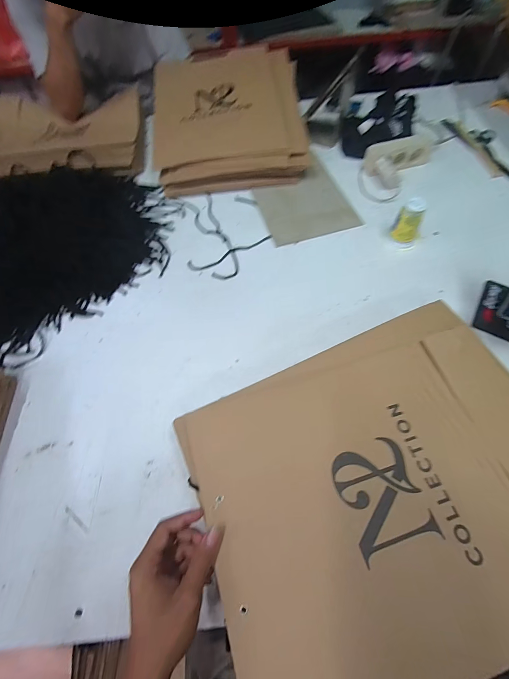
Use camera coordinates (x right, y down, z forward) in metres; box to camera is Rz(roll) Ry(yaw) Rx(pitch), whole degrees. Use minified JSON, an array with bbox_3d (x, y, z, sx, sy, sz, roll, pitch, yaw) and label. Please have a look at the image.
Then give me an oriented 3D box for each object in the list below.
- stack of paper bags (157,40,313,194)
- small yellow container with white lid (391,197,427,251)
[{"bbox_3d":[-0.070,-0.606,0.808,0.381,0.104,0.472,-6,62,-1],"label":"stack of paper bags"},{"bbox_3d":[0.309,-0.230,0.598,0.059,0.090,0.052,32,68,17],"label":"small yellow container with white lid"}]

